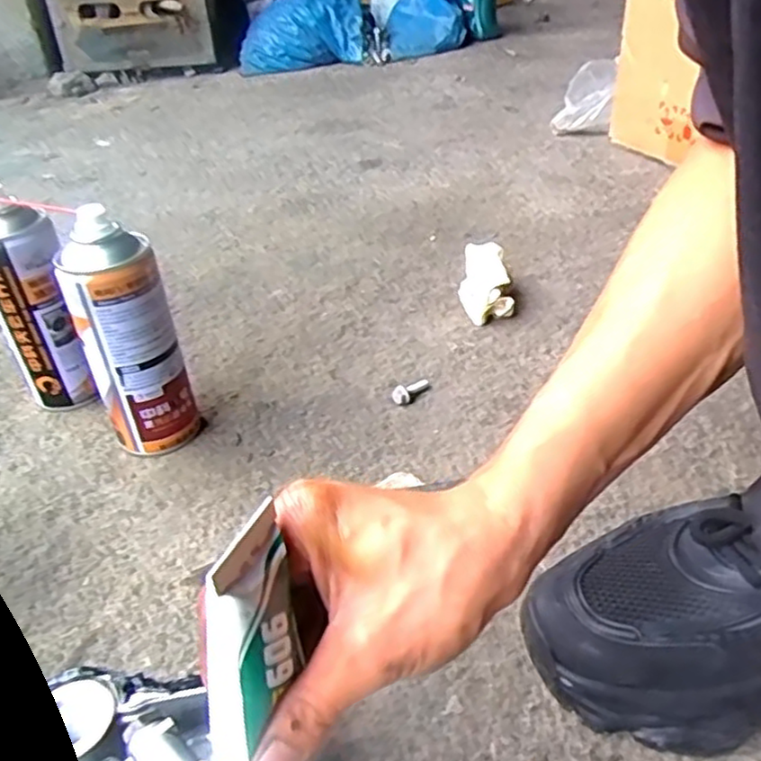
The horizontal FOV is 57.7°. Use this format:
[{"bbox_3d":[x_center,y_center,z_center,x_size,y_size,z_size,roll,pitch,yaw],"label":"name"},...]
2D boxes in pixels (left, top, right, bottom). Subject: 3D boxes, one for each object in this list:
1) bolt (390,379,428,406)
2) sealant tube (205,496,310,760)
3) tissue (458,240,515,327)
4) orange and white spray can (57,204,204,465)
[{"bbox_3d":[0.024,0.008,0.581,0.017,0.013,0.038,25,33,35],"label":"bolt"},{"bbox_3d":[-0.042,0.107,0.237,0.030,0.116,0.038,4,15,12],"label":"sealant tube"},{"bbox_3d":[0.103,-0.098,0.680,0.049,0.052,0.083,-3,36,2],"label":"tissue"},{"bbox_3d":[-0.179,-0.027,0.501,0.051,0.182,0.058,12,39,22],"label":"orange and white spray can"}]

